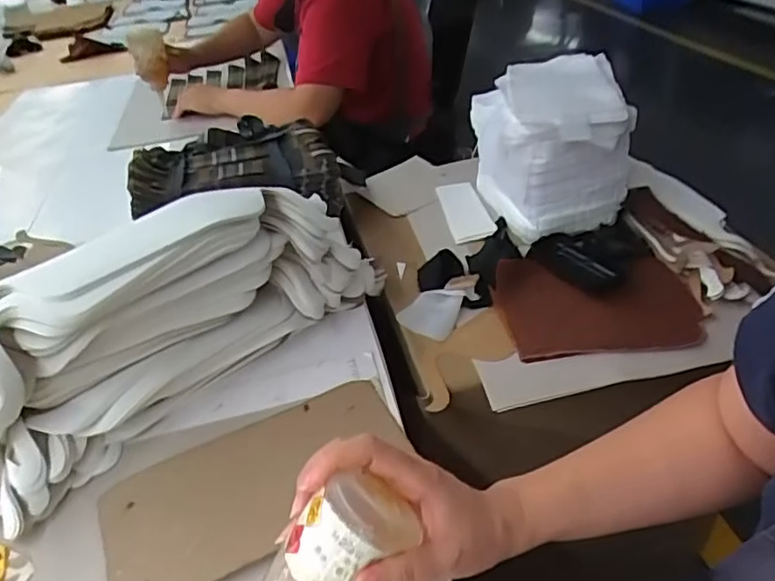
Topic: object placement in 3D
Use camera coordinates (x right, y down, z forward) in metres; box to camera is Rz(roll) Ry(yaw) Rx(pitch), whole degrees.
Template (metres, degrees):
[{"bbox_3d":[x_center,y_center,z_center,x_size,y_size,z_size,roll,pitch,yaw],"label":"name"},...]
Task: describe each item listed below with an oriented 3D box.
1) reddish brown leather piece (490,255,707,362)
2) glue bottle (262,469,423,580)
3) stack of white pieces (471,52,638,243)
[{"bbox_3d":[0.231,0.012,0.663,0.217,0.016,0.139,-3,46,-7],"label":"reddish brown leather piece"},{"bbox_3d":[-0.050,0.188,0.356,0.162,0.047,0.048,-54,45,10],"label":"glue bottle"},{"bbox_3d":[0.209,-0.183,0.777,0.175,0.169,0.201,-2,38,5],"label":"stack of white pieces"}]

